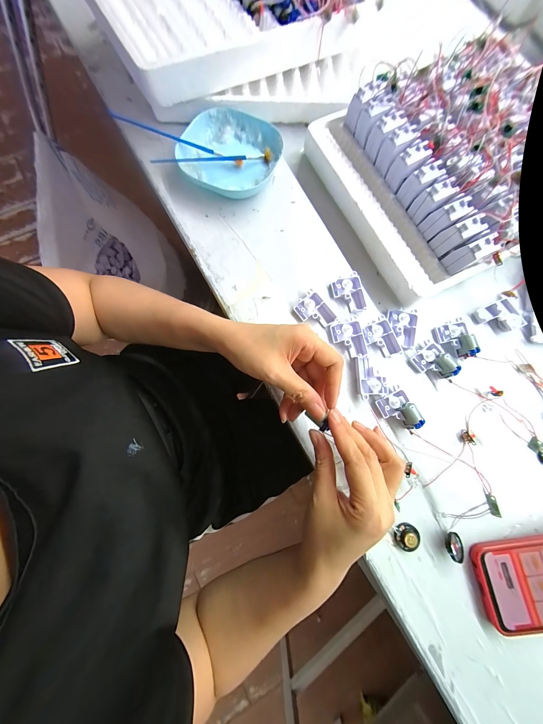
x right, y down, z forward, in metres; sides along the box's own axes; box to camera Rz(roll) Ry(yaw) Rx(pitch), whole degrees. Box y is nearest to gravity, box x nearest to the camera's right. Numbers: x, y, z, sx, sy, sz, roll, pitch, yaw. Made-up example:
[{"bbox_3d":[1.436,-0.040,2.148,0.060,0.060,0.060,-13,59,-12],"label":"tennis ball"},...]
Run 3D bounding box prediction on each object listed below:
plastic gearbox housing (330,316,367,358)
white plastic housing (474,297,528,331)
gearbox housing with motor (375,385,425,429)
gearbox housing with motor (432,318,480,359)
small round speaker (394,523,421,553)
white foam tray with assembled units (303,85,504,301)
[{"bbox_3d":[0.095,-0.029,0.284,0.037,0.011,0.051,-7,79,-4],"label":"plastic gearbox housing"},{"bbox_3d":[0.295,-0.057,0.301,0.045,0.012,0.041,-20,80,-7],"label":"white plastic housing"},{"bbox_3d":[0.146,0.056,0.265,0.034,0.019,0.047,-26,81,-7],"label":"gearbox housing with motor"},{"bbox_3d":[0.226,-0.027,0.286,0.042,0.021,0.048,-13,80,-5],"label":"gearbox housing with motor"},{"bbox_3d":[0.146,0.188,0.246,0.025,0.010,0.027,1,79,-3],"label":"small round speaker"},{"bbox_3d":[0.150,-0.218,0.296,0.131,0.057,0.280,-28,81,-5],"label":"white foam tray with assembled units"}]

